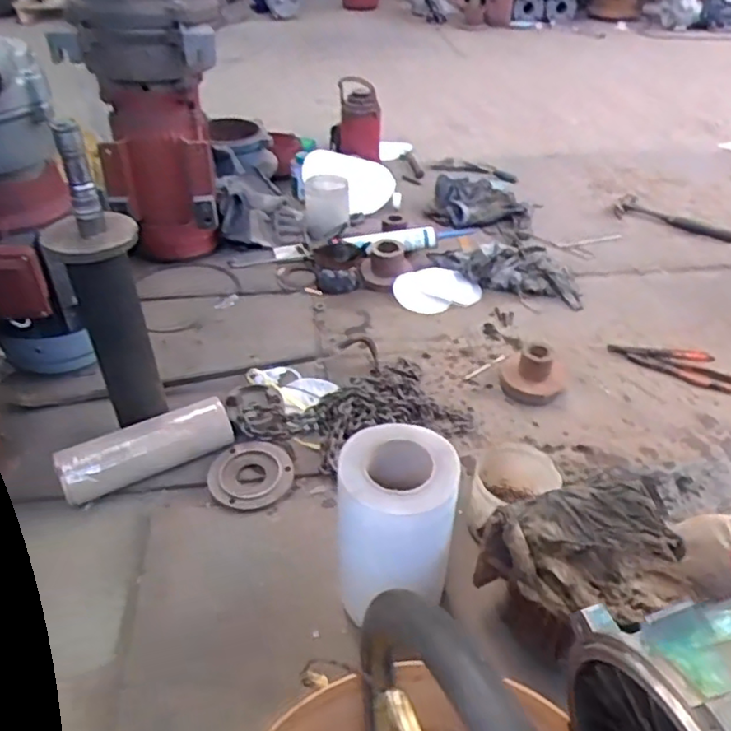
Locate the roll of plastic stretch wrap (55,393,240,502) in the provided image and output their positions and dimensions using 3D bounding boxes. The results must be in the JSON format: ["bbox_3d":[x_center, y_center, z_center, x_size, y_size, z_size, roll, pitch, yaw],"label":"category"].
[{"bbox_3d":[-0.355,0.134,1.062,0.269,0.078,0.078,-18,41,-25],"label":"roll of plastic stretch wrap"}]

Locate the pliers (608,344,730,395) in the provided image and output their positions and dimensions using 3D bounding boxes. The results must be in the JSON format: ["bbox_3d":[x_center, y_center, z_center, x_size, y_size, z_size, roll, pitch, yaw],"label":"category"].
[{"bbox_3d":[0.612,-0.008,1.309,0.230,0.016,0.097,17,39,19],"label":"pliers"}]

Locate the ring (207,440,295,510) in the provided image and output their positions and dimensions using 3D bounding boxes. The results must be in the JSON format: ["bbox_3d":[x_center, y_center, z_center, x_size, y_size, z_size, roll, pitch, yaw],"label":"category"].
[{"bbox_3d":[-0.185,0.176,1.058,0.133,0.017,0.131,1,37,-1],"label":"ring"}]

